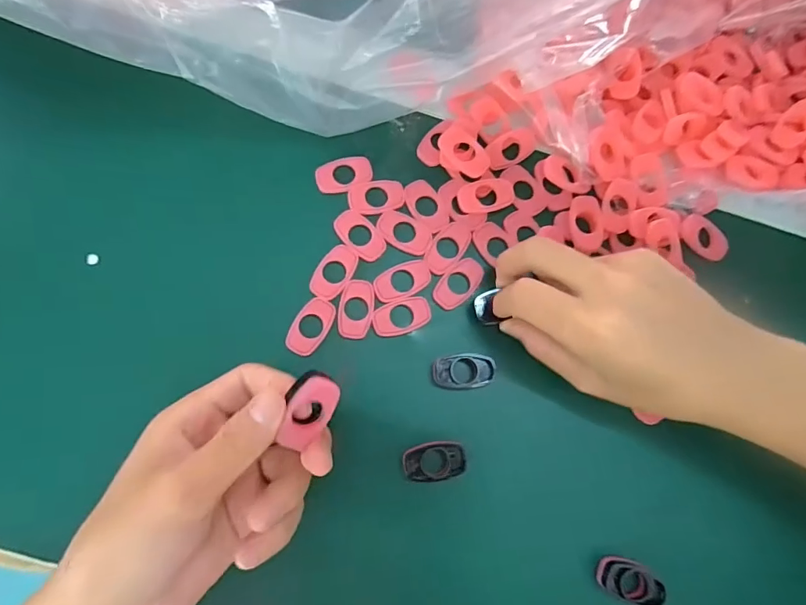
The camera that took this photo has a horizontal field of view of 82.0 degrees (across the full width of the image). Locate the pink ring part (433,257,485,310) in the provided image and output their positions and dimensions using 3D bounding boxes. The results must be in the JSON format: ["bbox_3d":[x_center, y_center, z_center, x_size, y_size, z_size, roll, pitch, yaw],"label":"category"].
[{"bbox_3d":[0.032,-0.011,0.263,0.019,0.004,0.033,44,82,1],"label":"pink ring part"}]

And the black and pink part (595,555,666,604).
[{"bbox_3d":[0.117,0.144,0.238,0.034,0.009,0.019,29,82,-1],"label":"black and pink part"}]

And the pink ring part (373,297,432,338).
[{"bbox_3d":[-0.001,0.008,0.258,0.032,0.004,0.018,-17,85,-6],"label":"pink ring part"}]

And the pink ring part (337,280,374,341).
[{"bbox_3d":[-0.026,0.004,0.257,0.018,0.004,0.033,6,83,-4],"label":"pink ring part"}]

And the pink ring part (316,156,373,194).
[{"bbox_3d":[-0.034,-0.075,0.269,0.032,0.004,0.019,-22,86,-7],"label":"pink ring part"}]

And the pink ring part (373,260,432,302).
[{"bbox_3d":[0.000,-0.012,0.260,0.033,0.004,0.019,-22,86,-7],"label":"pink ring part"}]

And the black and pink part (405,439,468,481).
[{"bbox_3d":[0.017,0.083,0.242,0.032,0.004,0.019,-5,84,-5],"label":"black and pink part"}]

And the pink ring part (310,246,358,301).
[{"bbox_3d":[-0.039,-0.017,0.259,0.020,0.004,0.032,32,82,0],"label":"pink ring part"}]

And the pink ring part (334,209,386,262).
[{"bbox_3d":[-0.024,-0.038,0.262,0.019,0.004,0.032,-44,88,-8],"label":"pink ring part"}]

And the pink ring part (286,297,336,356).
[{"bbox_3d":[-0.050,0.013,0.252,0.018,0.005,0.033,31,82,0],"label":"pink ring part"}]

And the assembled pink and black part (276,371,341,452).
[{"bbox_3d":[-0.039,0.044,0.196,0.019,0.007,0.031,25,96,-18],"label":"assembled pink and black part"}]

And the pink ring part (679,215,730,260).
[{"bbox_3d":[0.182,-0.039,0.276,0.034,0.004,0.021,44,82,1],"label":"pink ring part"}]

